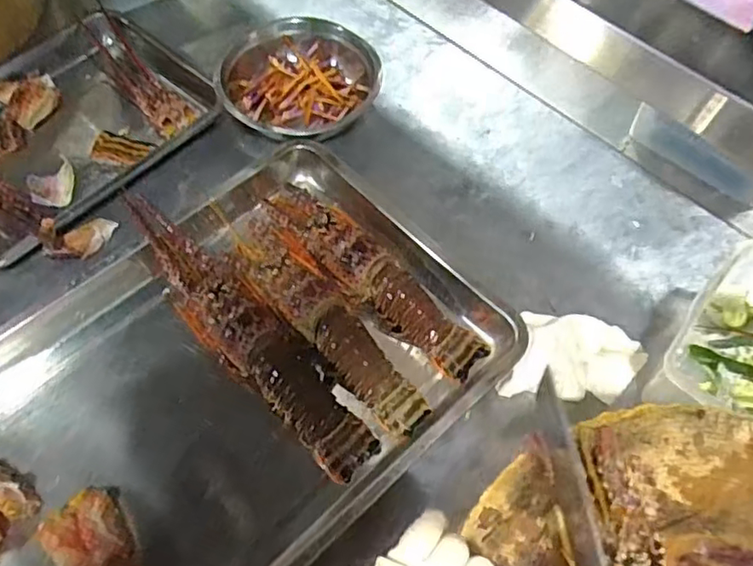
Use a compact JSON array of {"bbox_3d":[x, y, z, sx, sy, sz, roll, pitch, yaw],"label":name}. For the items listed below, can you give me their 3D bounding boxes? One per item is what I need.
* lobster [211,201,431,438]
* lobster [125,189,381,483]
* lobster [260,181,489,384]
[{"bbox_3d":[-0.064,0.025,0.688,0.328,0.060,0.078,41,66,20],"label":"lobster"},{"bbox_3d":[-0.147,0.046,0.671,0.071,0.062,0.383,-39,68,-22],"label":"lobster"},{"bbox_3d":[-0.008,-0.015,0.711,0.311,0.057,0.076,36,64,17],"label":"lobster"}]

